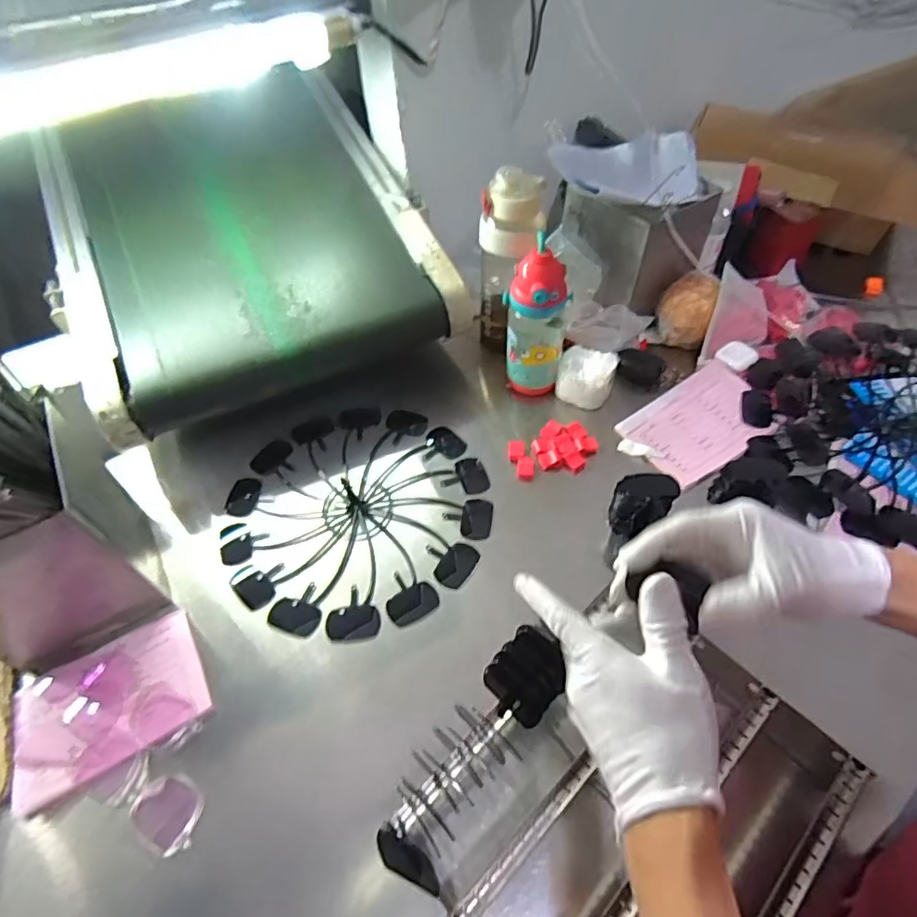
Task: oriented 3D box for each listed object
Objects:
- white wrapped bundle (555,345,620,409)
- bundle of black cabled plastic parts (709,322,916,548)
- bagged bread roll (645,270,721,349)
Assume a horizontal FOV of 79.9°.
[{"bbox_3d":[0.181,-0.114,0.784,0.078,0.060,0.074,-1,53,1],"label":"white wrapped bundle"},{"bbox_3d":[0.568,-0.052,0.708,0.453,0.047,0.394,12,54,10],"label":"bundle of black cabled plastic parts"},{"bbox_3d":[0.335,-0.214,0.814,0.074,0.095,0.081,-1,53,1],"label":"bagged bread roll"}]

